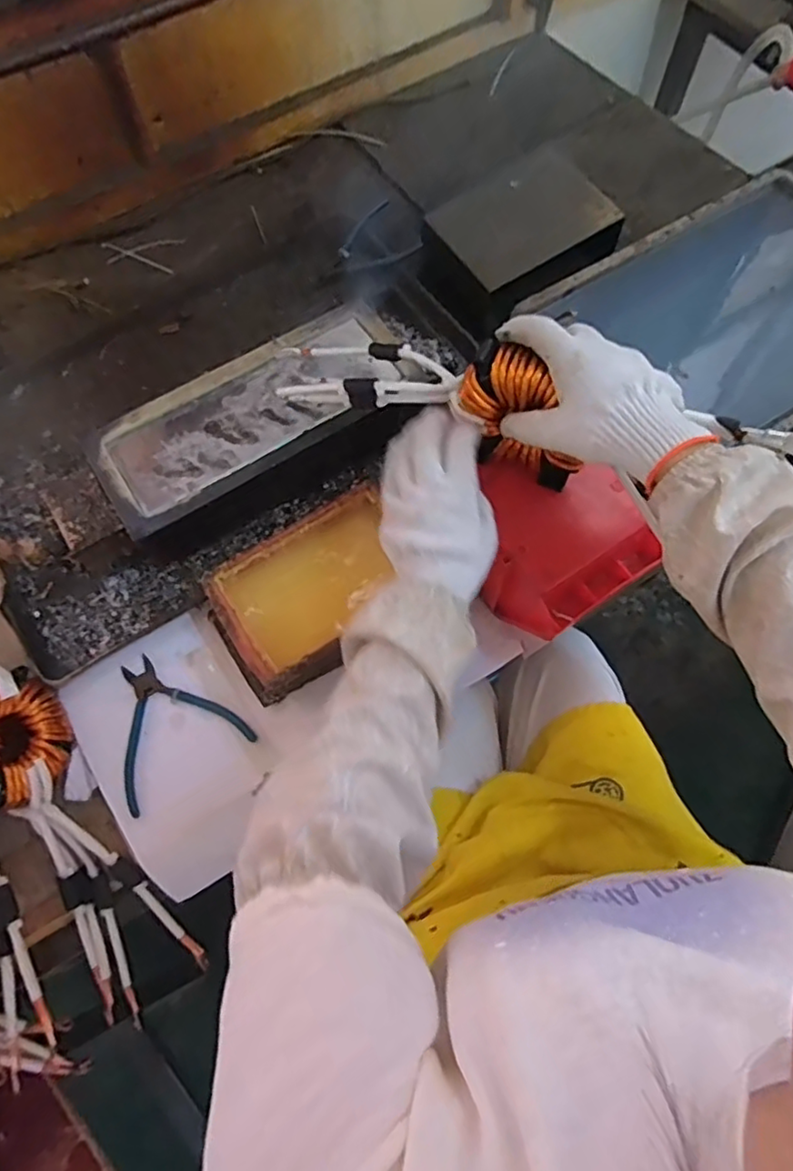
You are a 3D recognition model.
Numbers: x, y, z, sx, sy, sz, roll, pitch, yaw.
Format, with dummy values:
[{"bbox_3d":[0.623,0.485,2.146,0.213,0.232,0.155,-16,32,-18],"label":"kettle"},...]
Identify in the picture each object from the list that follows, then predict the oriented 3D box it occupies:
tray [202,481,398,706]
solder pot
[{"bbox_3d":[-0.074,0.010,0.620,0.204,0.058,0.147,-30,70,-10],"label":"tray"},{"bbox_3d":[-0.145,-0.171,0.686,0.341,0.086,0.145,-33,71,-11],"label":"solder pot"}]

